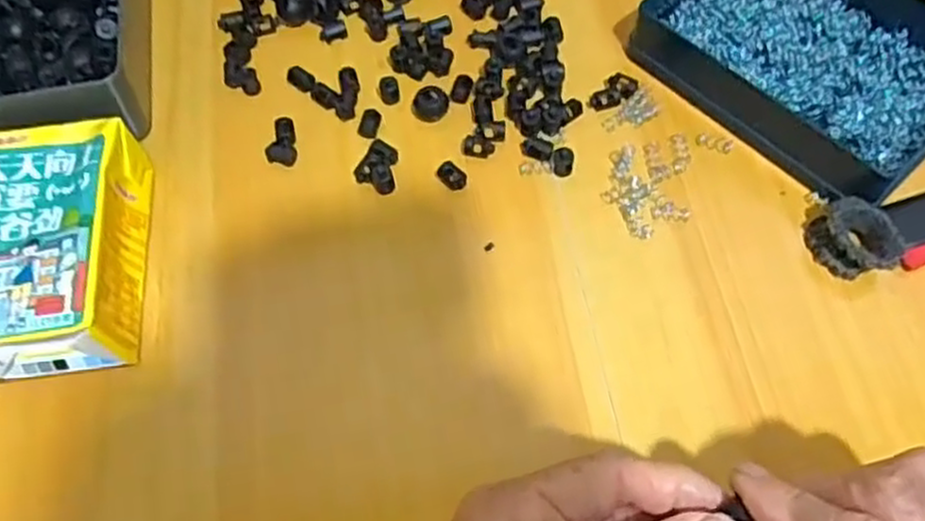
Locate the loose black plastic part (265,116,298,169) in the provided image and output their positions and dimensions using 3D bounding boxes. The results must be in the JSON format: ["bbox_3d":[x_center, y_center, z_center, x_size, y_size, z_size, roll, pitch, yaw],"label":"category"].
[{"bbox_3d":[-0.091,-0.060,0.367,0.014,0.006,0.026,-7,62,-1],"label":"loose black plastic part"}]

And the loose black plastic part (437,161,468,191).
[{"bbox_3d":[-0.005,-0.041,0.353,0.009,0.007,0.014,-39,67,-17],"label":"loose black plastic part"}]

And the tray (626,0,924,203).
[{"bbox_3d":[0.172,-0.106,0.368,0.113,0.029,0.152,-39,67,-17],"label":"tray"}]

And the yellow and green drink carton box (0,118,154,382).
[{"bbox_3d":[-0.178,-0.005,0.322,0.062,0.043,0.104,-6,62,-1],"label":"yellow and green drink carton box"}]

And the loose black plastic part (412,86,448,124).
[{"bbox_3d":[-0.017,-0.081,0.373,0.018,0.007,0.018,-1,62,2],"label":"loose black plastic part"}]

